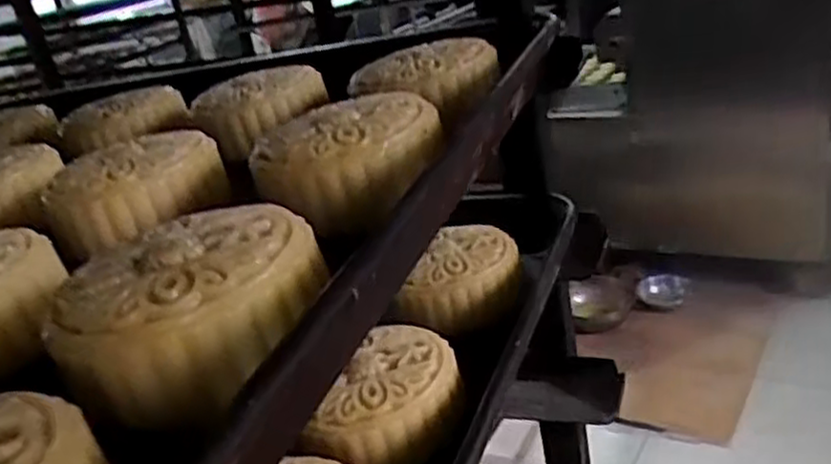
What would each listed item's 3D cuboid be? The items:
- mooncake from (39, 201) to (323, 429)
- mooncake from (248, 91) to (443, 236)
[{"bbox_3d":[-0.053,0.017,0.184,0.056,0.026,0.056,-8,20,14],"label":"mooncake"},{"bbox_3d":[-0.022,-0.025,0.260,0.054,0.030,0.054,-11,20,4],"label":"mooncake"}]

